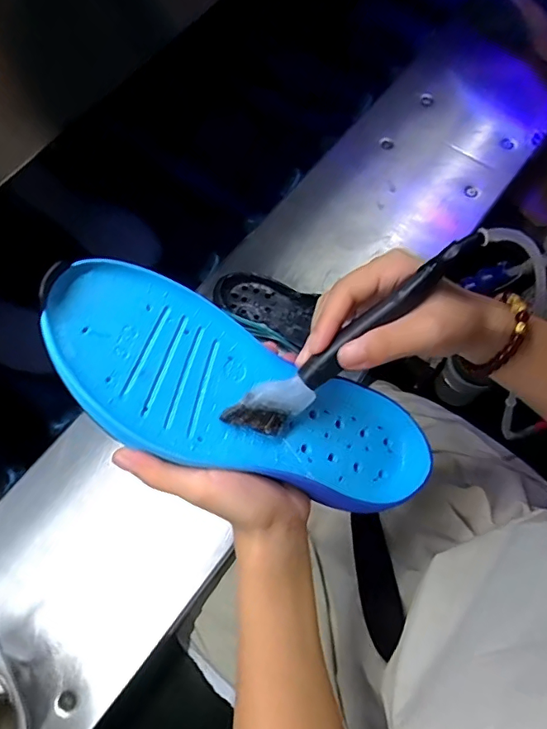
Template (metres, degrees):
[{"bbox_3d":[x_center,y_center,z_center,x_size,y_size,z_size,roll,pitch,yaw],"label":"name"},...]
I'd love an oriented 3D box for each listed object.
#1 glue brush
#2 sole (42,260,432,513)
[{"bbox_3d":[0.047,-0.017,0.286,0.175,0.028,0.024,-42,75,9],"label":"glue brush"},{"bbox_3d":[-0.013,0.024,0.298,0.244,0.026,0.091,27,71,-20],"label":"sole"}]

